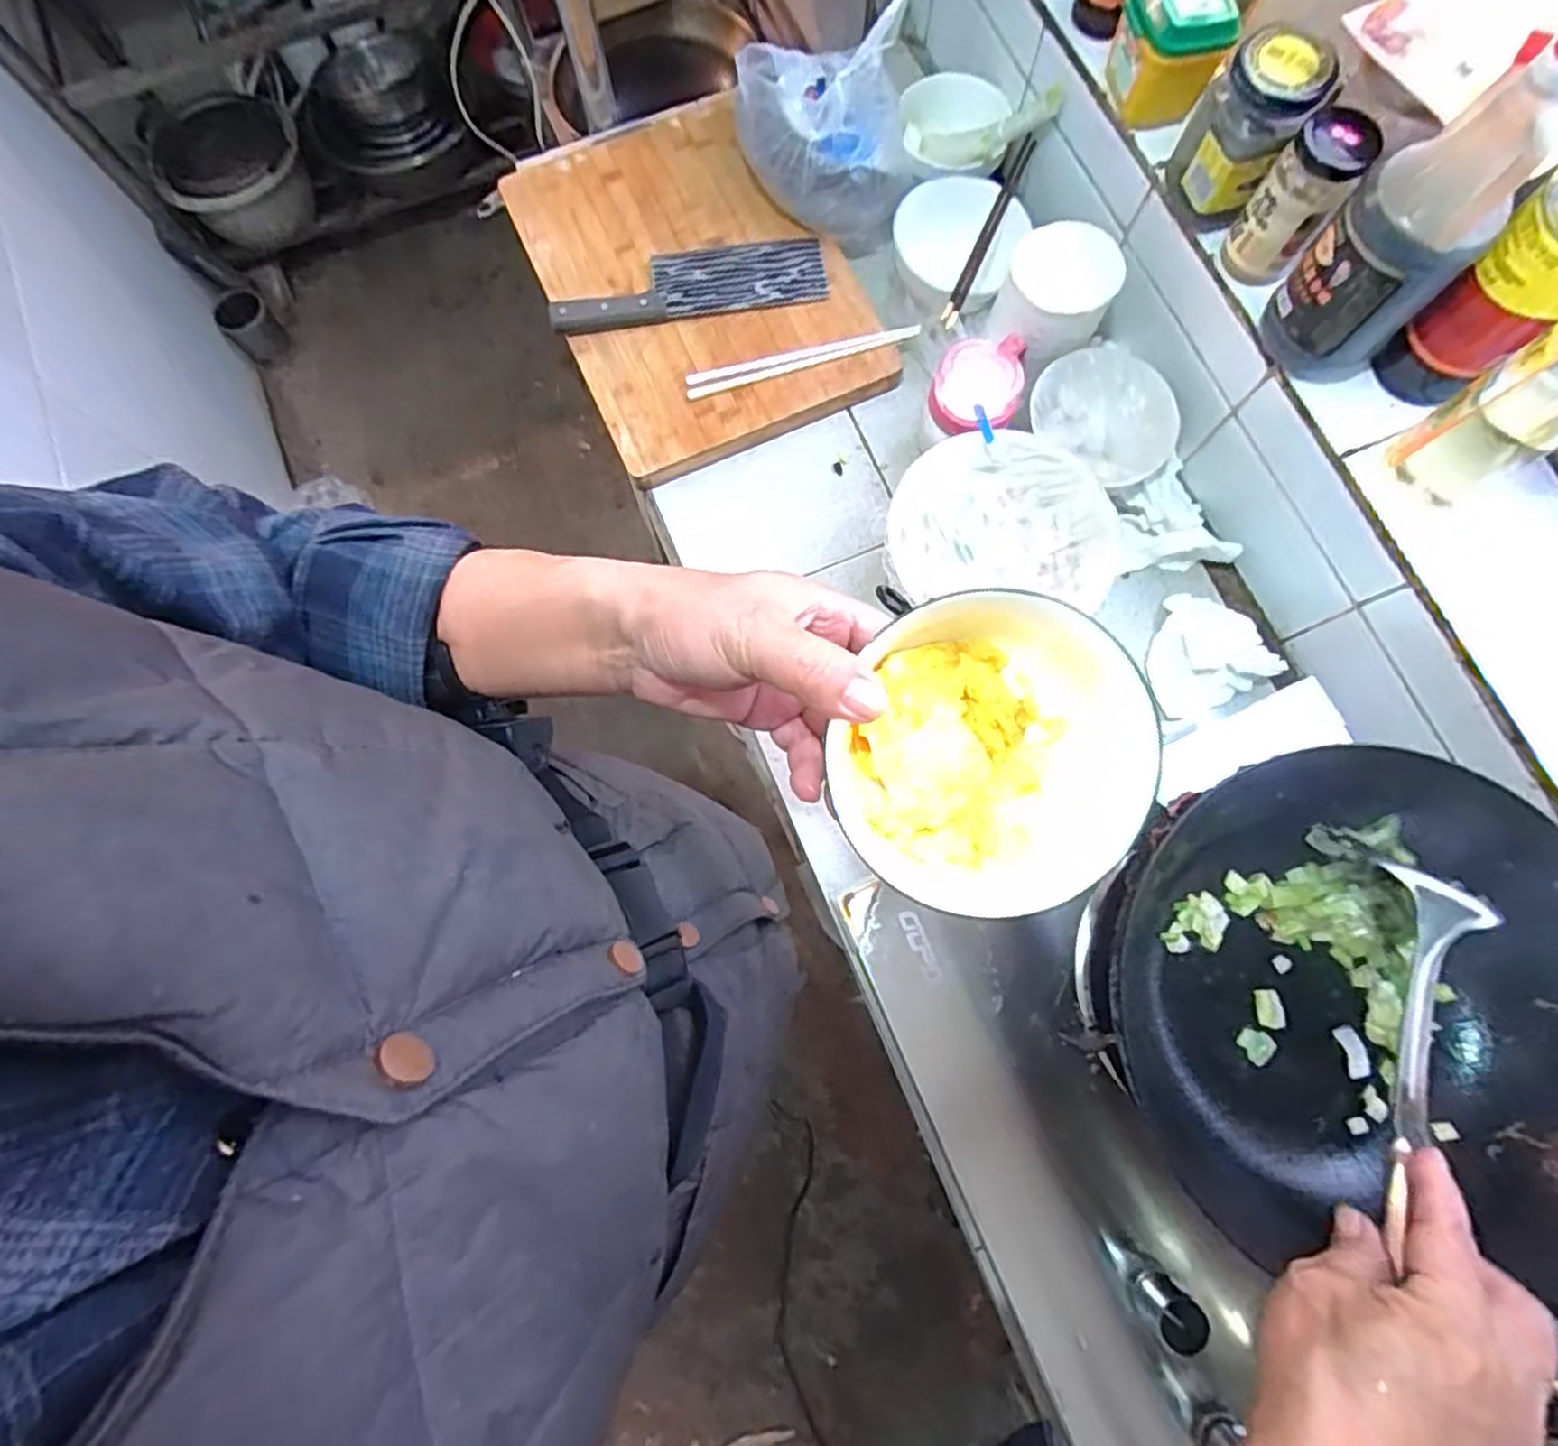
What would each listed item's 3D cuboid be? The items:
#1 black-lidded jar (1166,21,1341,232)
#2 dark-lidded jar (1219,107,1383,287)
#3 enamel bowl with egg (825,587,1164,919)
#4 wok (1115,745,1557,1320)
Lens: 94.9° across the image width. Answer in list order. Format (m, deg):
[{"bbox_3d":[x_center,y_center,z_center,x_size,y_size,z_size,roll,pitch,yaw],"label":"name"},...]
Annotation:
[{"bbox_3d":[0.351,-0.449,0.543,0.072,0.104,0.070,0,78,0],"label":"black-lidded jar"},{"bbox_3d":[0.386,-0.387,0.538,0.055,0.101,0.054,0,78,0],"label":"dark-lidded jar"},{"bbox_3d":[0.092,0.017,0.300,0.138,0.059,0.138,-1,95,-12],"label":"enamel bowl with egg"},{"bbox_3d":[0.356,0.164,0.429,0.259,0.089,0.274,0,78,0],"label":"wok"}]

